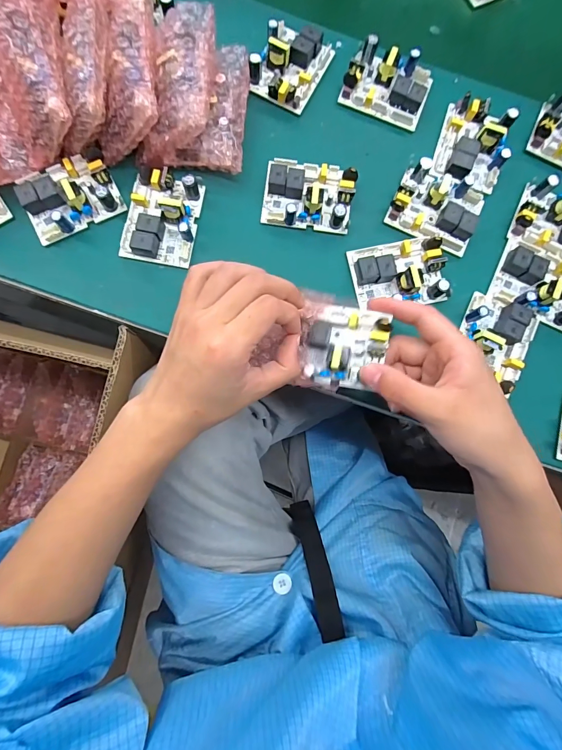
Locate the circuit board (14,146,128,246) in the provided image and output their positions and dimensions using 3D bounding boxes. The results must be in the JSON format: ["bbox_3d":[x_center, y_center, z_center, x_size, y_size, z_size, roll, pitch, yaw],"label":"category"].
[{"bbox_3d":[-0.187,-0.160,0.321,0.079,0.026,0.062,-24,83,-7],"label":"circuit board"}]

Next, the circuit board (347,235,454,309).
[{"bbox_3d":[0.105,-0.093,0.326,0.080,0.025,0.056,-7,81,-4],"label":"circuit board"}]

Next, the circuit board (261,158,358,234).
[{"bbox_3d":[0.026,-0.165,0.333,0.079,0.026,0.058,8,81,-2],"label":"circuit board"}]

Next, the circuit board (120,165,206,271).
[{"bbox_3d":[-0.105,-0.141,0.325,0.058,0.025,0.081,11,81,-2],"label":"circuit board"}]

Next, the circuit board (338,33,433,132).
[{"bbox_3d":[0.104,-0.281,0.350,0.079,0.024,0.062,23,80,1],"label":"circuit board"}]

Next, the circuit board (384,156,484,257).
[{"bbox_3d":[0.145,-0.157,0.337,0.078,0.021,0.064,27,80,1],"label":"circuit board"}]

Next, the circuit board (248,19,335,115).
[{"bbox_3d":[0.009,-0.298,0.348,0.058,0.024,0.077,27,80,1],"label":"circuit board"}]

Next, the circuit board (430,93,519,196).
[{"bbox_3d":[0.183,-0.218,0.344,0.061,0.022,0.087,18,80,0],"label":"circuit board"}]

